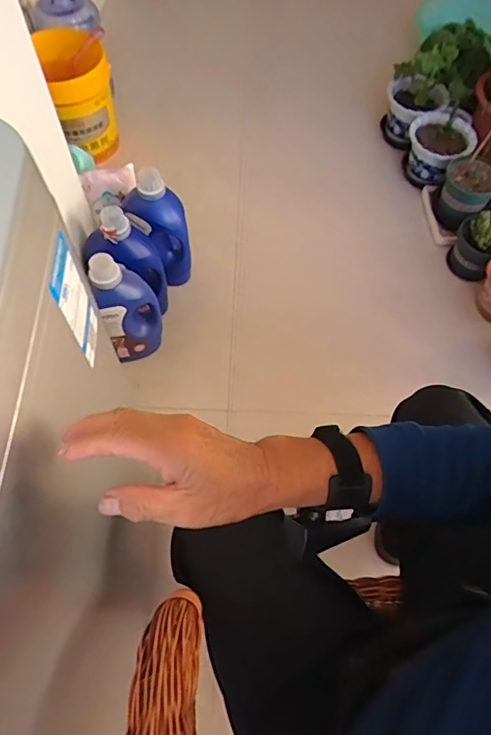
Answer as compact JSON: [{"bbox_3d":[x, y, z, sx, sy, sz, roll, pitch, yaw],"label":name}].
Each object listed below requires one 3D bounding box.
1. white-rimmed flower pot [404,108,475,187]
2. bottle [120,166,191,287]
[{"bbox_3d":[0.554,-0.637,1.443,0.186,0.160,0.165,27,65,11],"label":"white-rimmed flower pot"},{"bbox_3d":[-0.210,-0.326,1.207,0.153,0.301,0.089,16,63,6],"label":"bottle"}]

